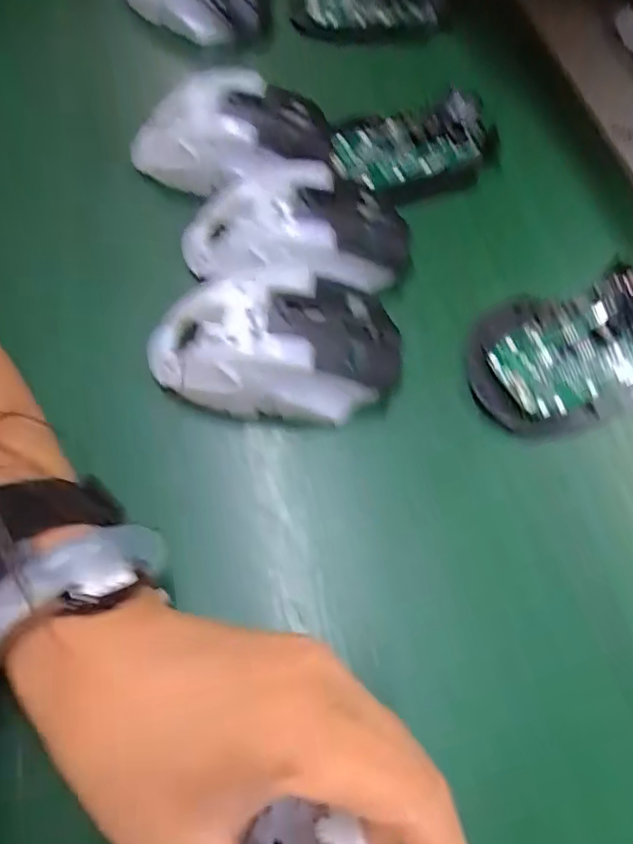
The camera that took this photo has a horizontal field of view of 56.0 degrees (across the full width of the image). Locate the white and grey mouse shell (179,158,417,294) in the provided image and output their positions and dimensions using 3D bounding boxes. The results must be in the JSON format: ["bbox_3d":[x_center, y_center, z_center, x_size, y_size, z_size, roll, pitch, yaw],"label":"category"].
[{"bbox_3d":[-0.008,-0.093,0.297,0.114,0.037,0.063,0,66,1],"label":"white and grey mouse shell"}]

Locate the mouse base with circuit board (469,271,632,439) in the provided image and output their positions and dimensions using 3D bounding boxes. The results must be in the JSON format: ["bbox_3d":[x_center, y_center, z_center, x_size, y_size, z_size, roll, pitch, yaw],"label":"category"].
[{"bbox_3d":[0.125,-0.031,0.286,0.108,0.014,0.068,-15,67,-6],"label":"mouse base with circuit board"}]

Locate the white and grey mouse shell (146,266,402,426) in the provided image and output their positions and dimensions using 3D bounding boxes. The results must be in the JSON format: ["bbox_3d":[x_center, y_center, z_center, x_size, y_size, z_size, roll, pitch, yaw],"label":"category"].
[{"bbox_3d":[-0.022,-0.032,0.267,0.118,0.040,0.070,3,66,2],"label":"white and grey mouse shell"}]

